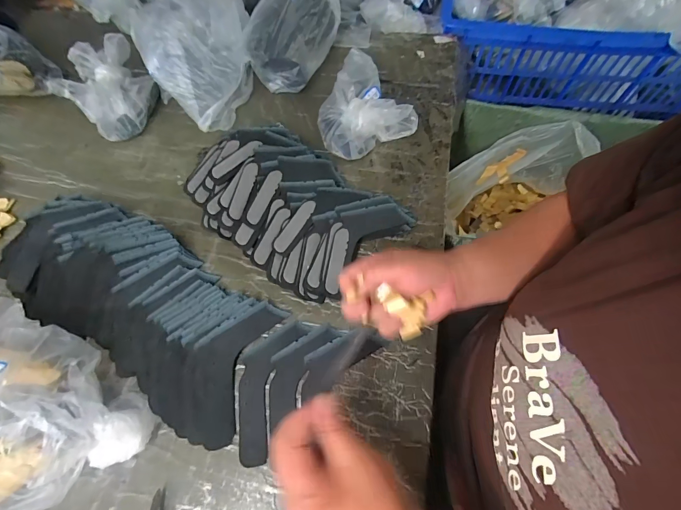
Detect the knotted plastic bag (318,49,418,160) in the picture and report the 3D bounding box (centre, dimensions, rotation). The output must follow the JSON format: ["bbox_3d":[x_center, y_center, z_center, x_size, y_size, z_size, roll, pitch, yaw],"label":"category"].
[{"bbox_3d":[0.027,-0.233,0.520,0.133,0.062,0.156,-20,63,-6],"label":"knotted plastic bag"}]

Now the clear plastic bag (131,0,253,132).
[{"bbox_3d":[-0.224,-0.332,0.556,0.181,0.128,0.184,-29,64,-11],"label":"clear plastic bag"}]

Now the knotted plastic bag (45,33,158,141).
[{"bbox_3d":[-0.391,-0.282,0.566,0.137,0.082,0.157,-34,65,-13],"label":"knotted plastic bag"}]

